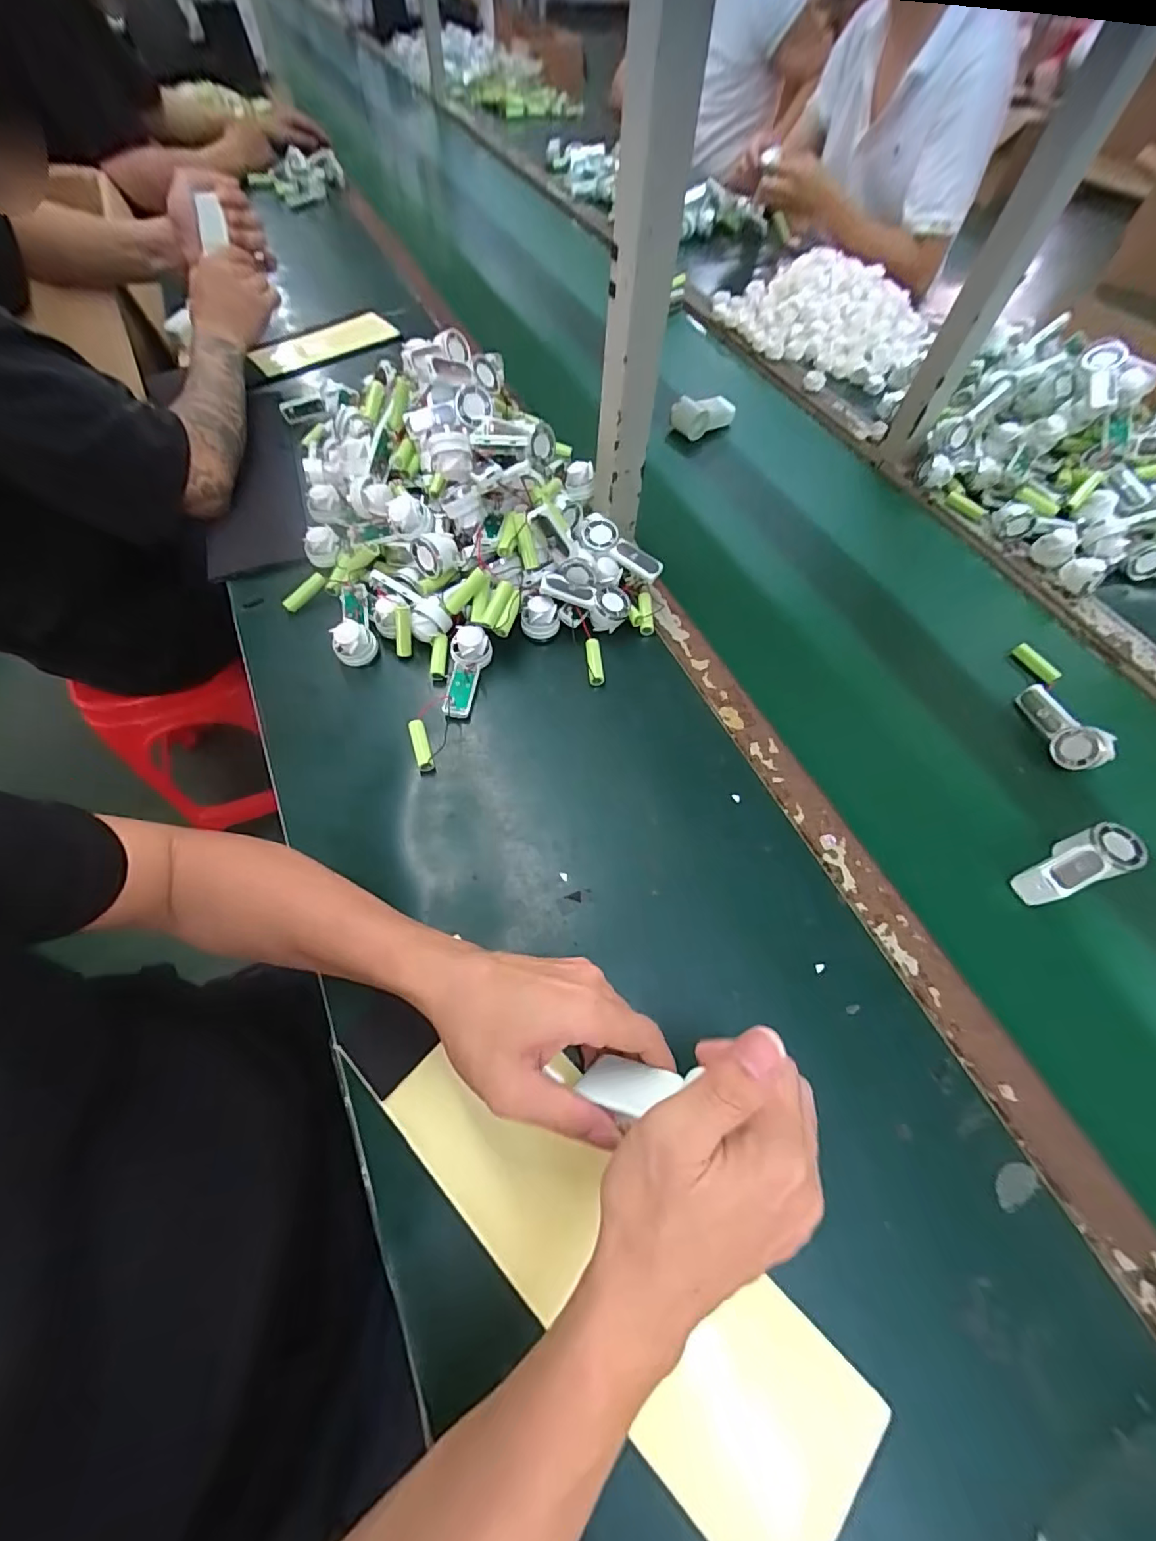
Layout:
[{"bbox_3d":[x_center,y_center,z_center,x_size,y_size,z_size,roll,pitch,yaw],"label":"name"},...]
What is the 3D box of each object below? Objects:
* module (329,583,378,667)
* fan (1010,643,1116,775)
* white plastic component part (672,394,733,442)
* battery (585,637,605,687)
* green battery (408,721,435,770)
[{"bbox_3d":[-0.235,-0.153,0.552,0.040,0.054,0.100,-15,64,-10],"label":"module"},{"bbox_3d":[0.473,-0.067,0.525,0.049,0.029,0.149,-1,62,-3],"label":"fan"},{"bbox_3d":[0.175,-0.498,0.744,0.085,0.046,0.029,-8,63,-7],"label":"white plastic component part"},{"bbox_3d":[0.017,-0.110,0.536,0.014,0.014,0.050,-2,62,-4],"label":"battery"},{"bbox_3d":[-0.145,-0.024,0.485,0.015,0.018,0.052,-18,64,-12],"label":"green battery"}]

